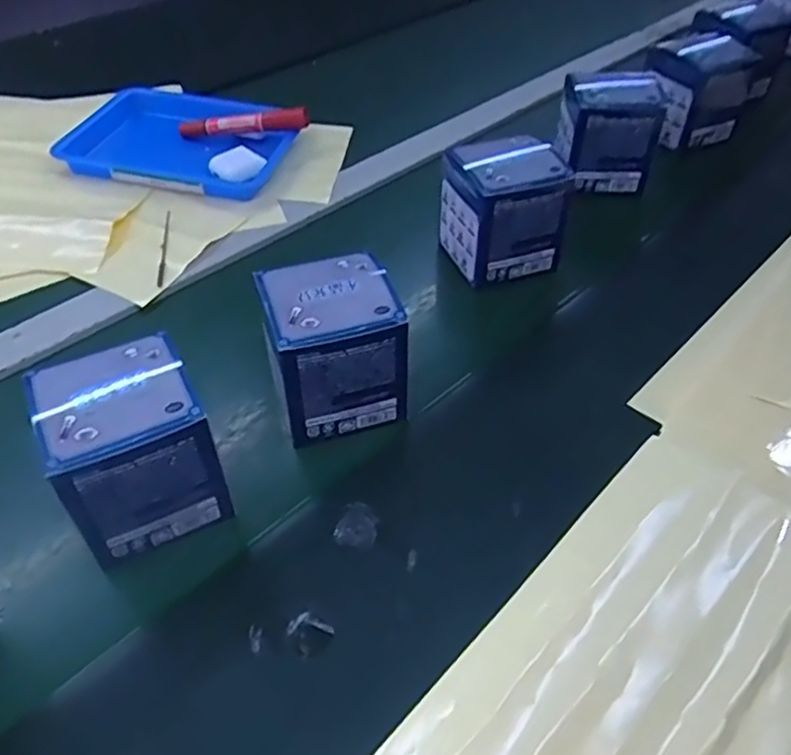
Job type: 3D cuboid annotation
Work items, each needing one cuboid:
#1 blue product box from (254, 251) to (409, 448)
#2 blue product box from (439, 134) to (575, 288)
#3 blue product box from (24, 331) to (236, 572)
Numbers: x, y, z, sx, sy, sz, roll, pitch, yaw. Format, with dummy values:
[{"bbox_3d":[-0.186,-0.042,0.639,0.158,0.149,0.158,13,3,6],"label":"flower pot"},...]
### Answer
[{"bbox_3d":[-0.042,-0.020,0.448,0.088,0.098,0.077,-10,48,-12],"label":"blue product box"},{"bbox_3d":[0.089,-0.142,0.565,0.085,0.096,0.081,-14,49,-15],"label":"blue product box"},{"bbox_3d":[-0.152,0.041,0.389,0.082,0.094,0.085,-21,51,-21],"label":"blue product box"}]

